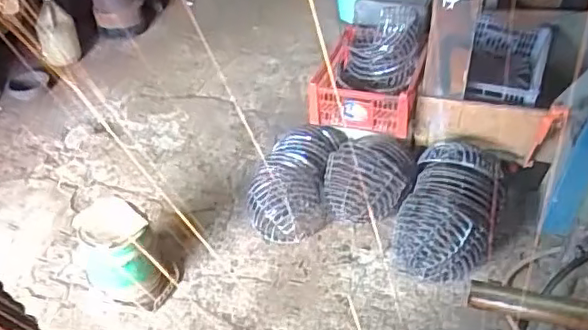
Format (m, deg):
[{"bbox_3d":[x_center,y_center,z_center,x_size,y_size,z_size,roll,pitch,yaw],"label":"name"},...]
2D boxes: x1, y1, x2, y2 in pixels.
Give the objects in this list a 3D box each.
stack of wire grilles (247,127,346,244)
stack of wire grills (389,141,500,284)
[{"bbox_3d":[0.007,0.035,1.911,0.249,0.150,0.441,9,40,12],"label":"stack of wire grilles"},{"bbox_3d":[0.451,0.119,1.746,0.255,0.182,0.459,16,41,20],"label":"stack of wire grills"}]

